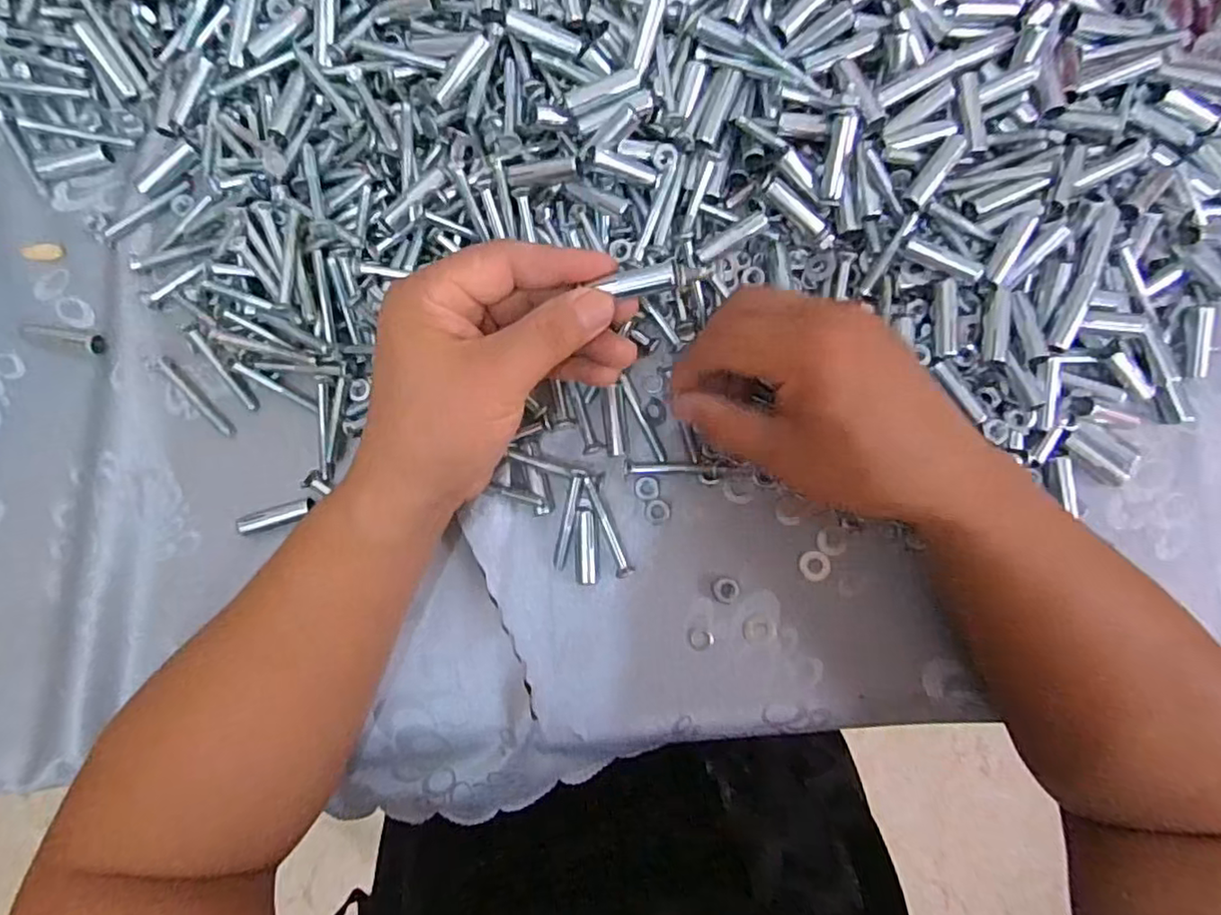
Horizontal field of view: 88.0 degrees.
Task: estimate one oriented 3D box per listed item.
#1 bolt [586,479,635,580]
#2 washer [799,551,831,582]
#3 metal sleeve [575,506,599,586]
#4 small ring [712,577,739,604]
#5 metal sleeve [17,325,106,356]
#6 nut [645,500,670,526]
[{"bbox_3d":[0.000,0.037,0.334,0.010,0.013,0.055,-19,85,-1],"label":"bolt"},{"bbox_3d":[0.110,0.059,0.338,0.016,0.004,0.016,10,85,2],"label":"washer"},{"bbox_3d":[-0.012,0.047,0.336,0.012,0.008,0.040,0,84,1],"label":"metal sleeve"},{"bbox_3d":[0.062,0.071,0.337,0.014,0.004,0.015,0,84,1],"label":"small ring"},{"bbox_3d":[-0.302,-0.066,0.348,0.050,0.007,0.010,11,85,2],"label":"metal sleeve"},{"bbox_3d":[0.026,0.029,0.339,0.013,0.004,0.013,0,84,1],"label":"nut"}]

